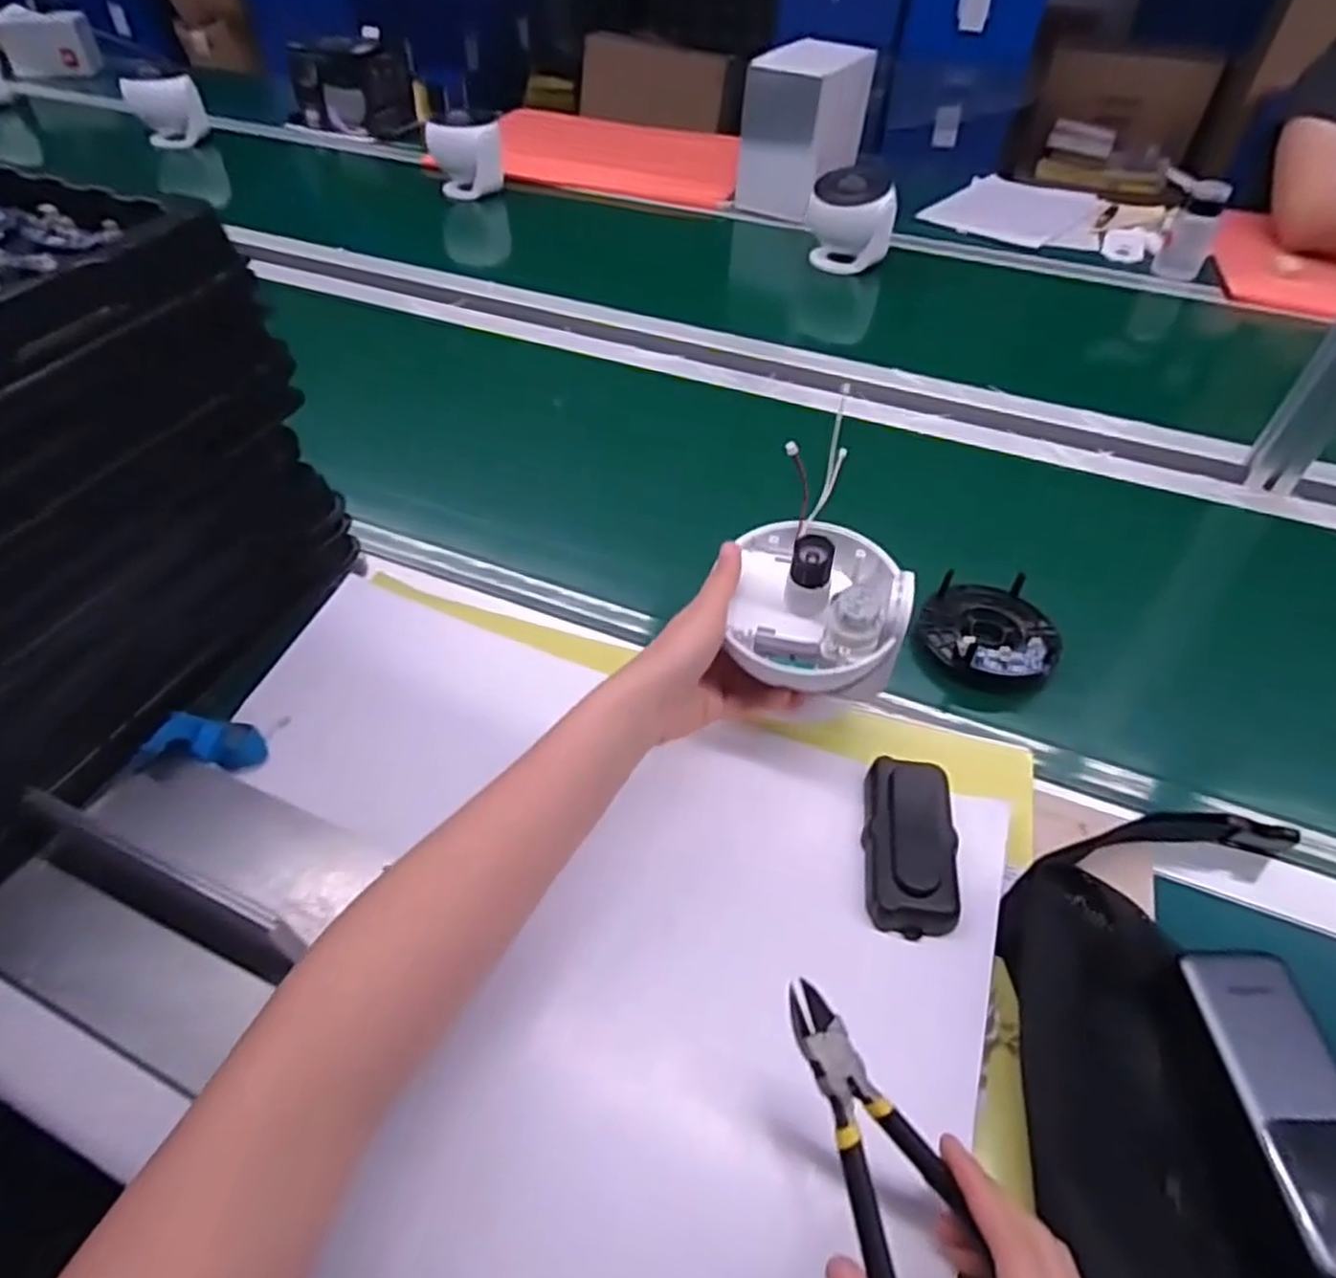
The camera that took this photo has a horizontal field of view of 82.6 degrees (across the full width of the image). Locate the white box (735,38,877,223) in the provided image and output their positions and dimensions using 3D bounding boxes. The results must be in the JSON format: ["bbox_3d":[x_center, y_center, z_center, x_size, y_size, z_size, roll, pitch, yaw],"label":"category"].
[{"bbox_3d":[0.222,-0.819,1.220,0.138,0.191,0.237,23,50,18],"label":"white box"}]

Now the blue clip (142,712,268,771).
[{"bbox_3d":[-0.294,0.067,0.490,0.064,0.018,0.031,19,42,-26],"label":"blue clip"}]

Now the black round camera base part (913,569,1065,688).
[{"bbox_3d":[0.244,-0.008,0.583,0.093,0.030,0.096,1,47,-1],"label":"black round camera base part"}]

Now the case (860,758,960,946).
[{"bbox_3d":[0.145,0.119,0.452,0.051,0.021,0.105,9,48,6],"label":"case"}]

